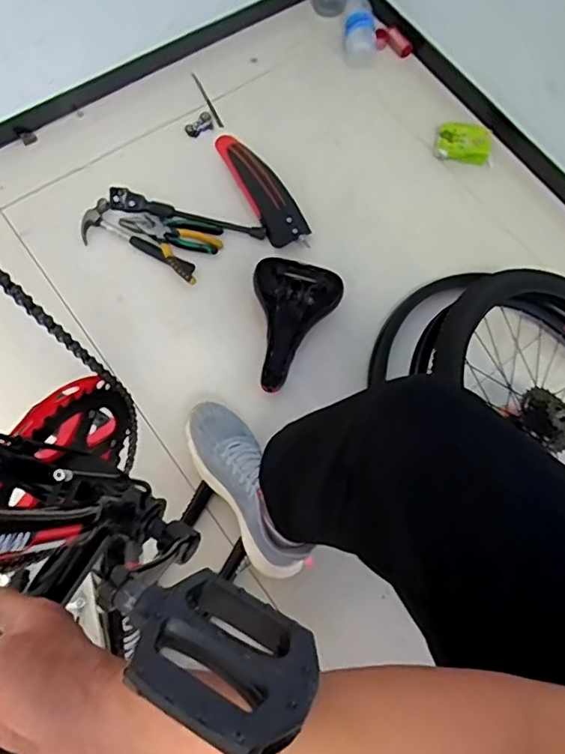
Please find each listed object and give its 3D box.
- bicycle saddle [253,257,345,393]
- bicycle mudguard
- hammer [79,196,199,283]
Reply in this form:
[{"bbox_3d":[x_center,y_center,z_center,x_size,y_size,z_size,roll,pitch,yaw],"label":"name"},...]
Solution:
[{"bbox_3d":[0.007,-0.104,0.959,0.155,0.074,0.246,19,70,2],"label":"bicycle saddle"},{"bbox_3d":[-0.047,-0.364,1.054,0.075,0.058,0.294,-33,76,-15],"label":"bicycle mudguard"},{"bbox_3d":[-0.264,-0.232,1.010,0.235,0.018,0.081,35,71,8],"label":"hammer"}]

